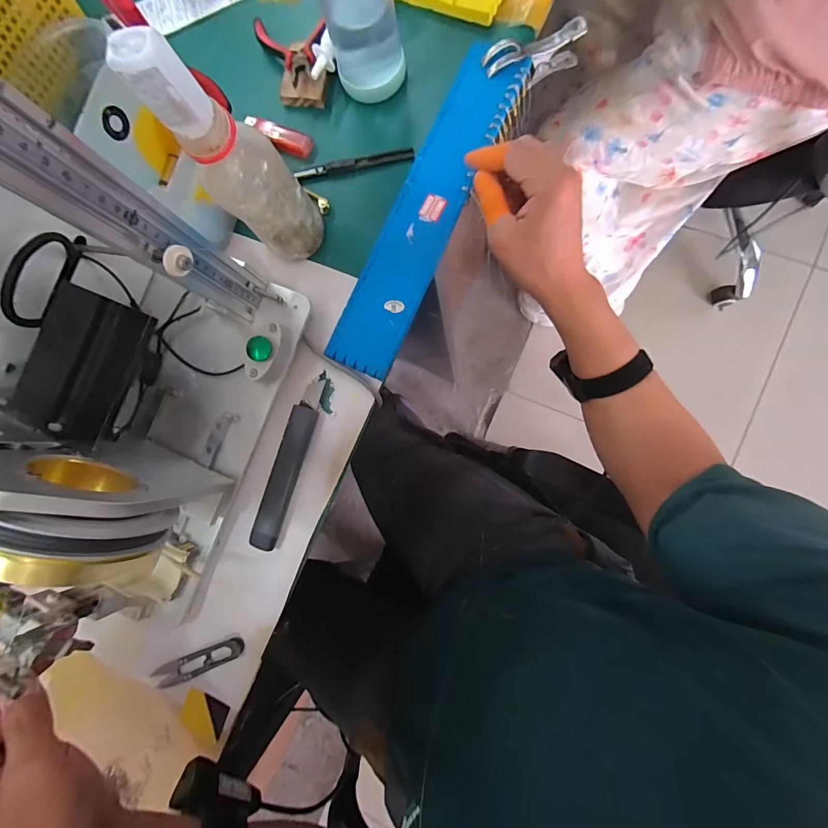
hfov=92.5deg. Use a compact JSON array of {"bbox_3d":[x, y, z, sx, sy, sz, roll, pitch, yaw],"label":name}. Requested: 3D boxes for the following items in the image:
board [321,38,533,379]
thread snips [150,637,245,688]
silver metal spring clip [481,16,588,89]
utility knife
[{"bbox_3d":[0.013,-0.200,0.388,0.065,0.007,0.336,25,89,9],"label":"board"},{"bbox_3d":[-0.213,0.245,0.391,0.103,0.009,0.022,-27,82,4],"label":"thread snips"},{"bbox_3d":[0.123,-0.364,0.401,0.110,0.042,0.029,-18,83,-10],"label":"silver metal spring clip"},{"bbox_3d":[-0.124,0.048,0.393,0.026,0.014,0.168,17,88,8],"label":"utility knife"}]

